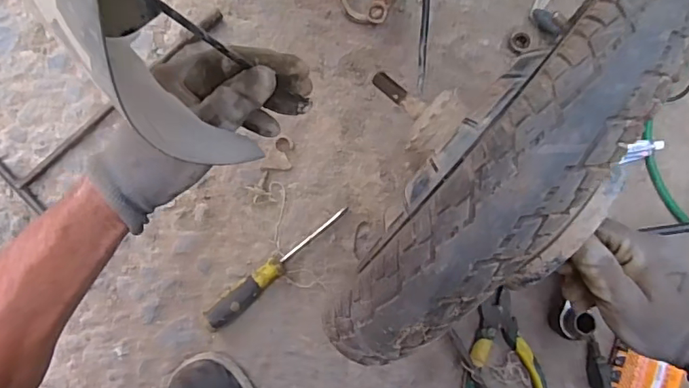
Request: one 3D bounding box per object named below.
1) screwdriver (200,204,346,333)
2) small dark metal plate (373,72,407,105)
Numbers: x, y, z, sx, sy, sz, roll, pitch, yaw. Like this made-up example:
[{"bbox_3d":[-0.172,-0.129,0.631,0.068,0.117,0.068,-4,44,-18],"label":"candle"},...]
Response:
[{"bbox_3d":[-0.071,0.078,0.548,0.185,0.031,0.024,-39,89,-6],"label":"screwdriver"},{"bbox_3d":[0.036,-0.087,0.413,0.011,0.010,0.031,-44,90,-6],"label":"small dark metal plate"}]

